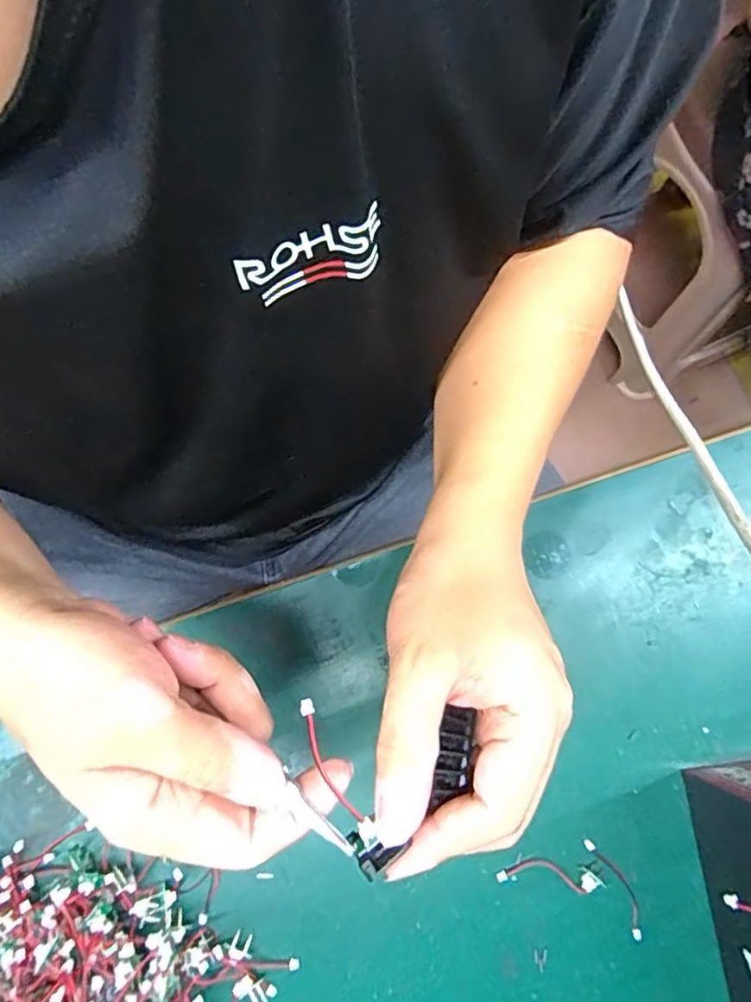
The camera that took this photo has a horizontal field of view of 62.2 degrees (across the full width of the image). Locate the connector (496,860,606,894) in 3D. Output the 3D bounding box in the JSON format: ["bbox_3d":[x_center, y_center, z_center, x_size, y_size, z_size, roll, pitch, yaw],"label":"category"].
[{"bbox_3d":[0.098,0.209,0.346,0.058,0.004,0.013,6,78,2],"label":"connector"}]

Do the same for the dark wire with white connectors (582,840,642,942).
[{"bbox_3d":[0.134,0.213,0.345,0.012,0.004,0.055,-26,79,-5],"label":"dark wire with white connectors"}]

